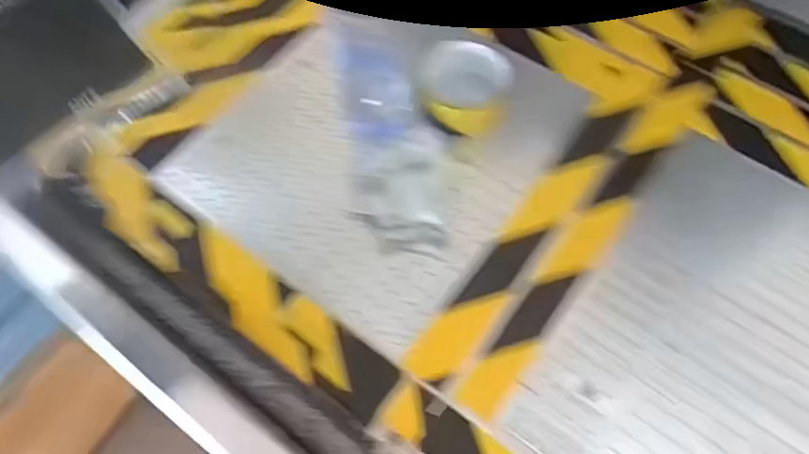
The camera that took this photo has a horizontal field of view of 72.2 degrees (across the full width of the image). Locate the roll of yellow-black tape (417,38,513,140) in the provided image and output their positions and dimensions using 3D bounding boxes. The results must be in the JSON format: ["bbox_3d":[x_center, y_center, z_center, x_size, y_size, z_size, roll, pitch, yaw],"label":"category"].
[{"bbox_3d":[0.057,-0.132,0.529,0.086,0.043,0.075,10,65,5],"label":"roll of yellow-black tape"}]

